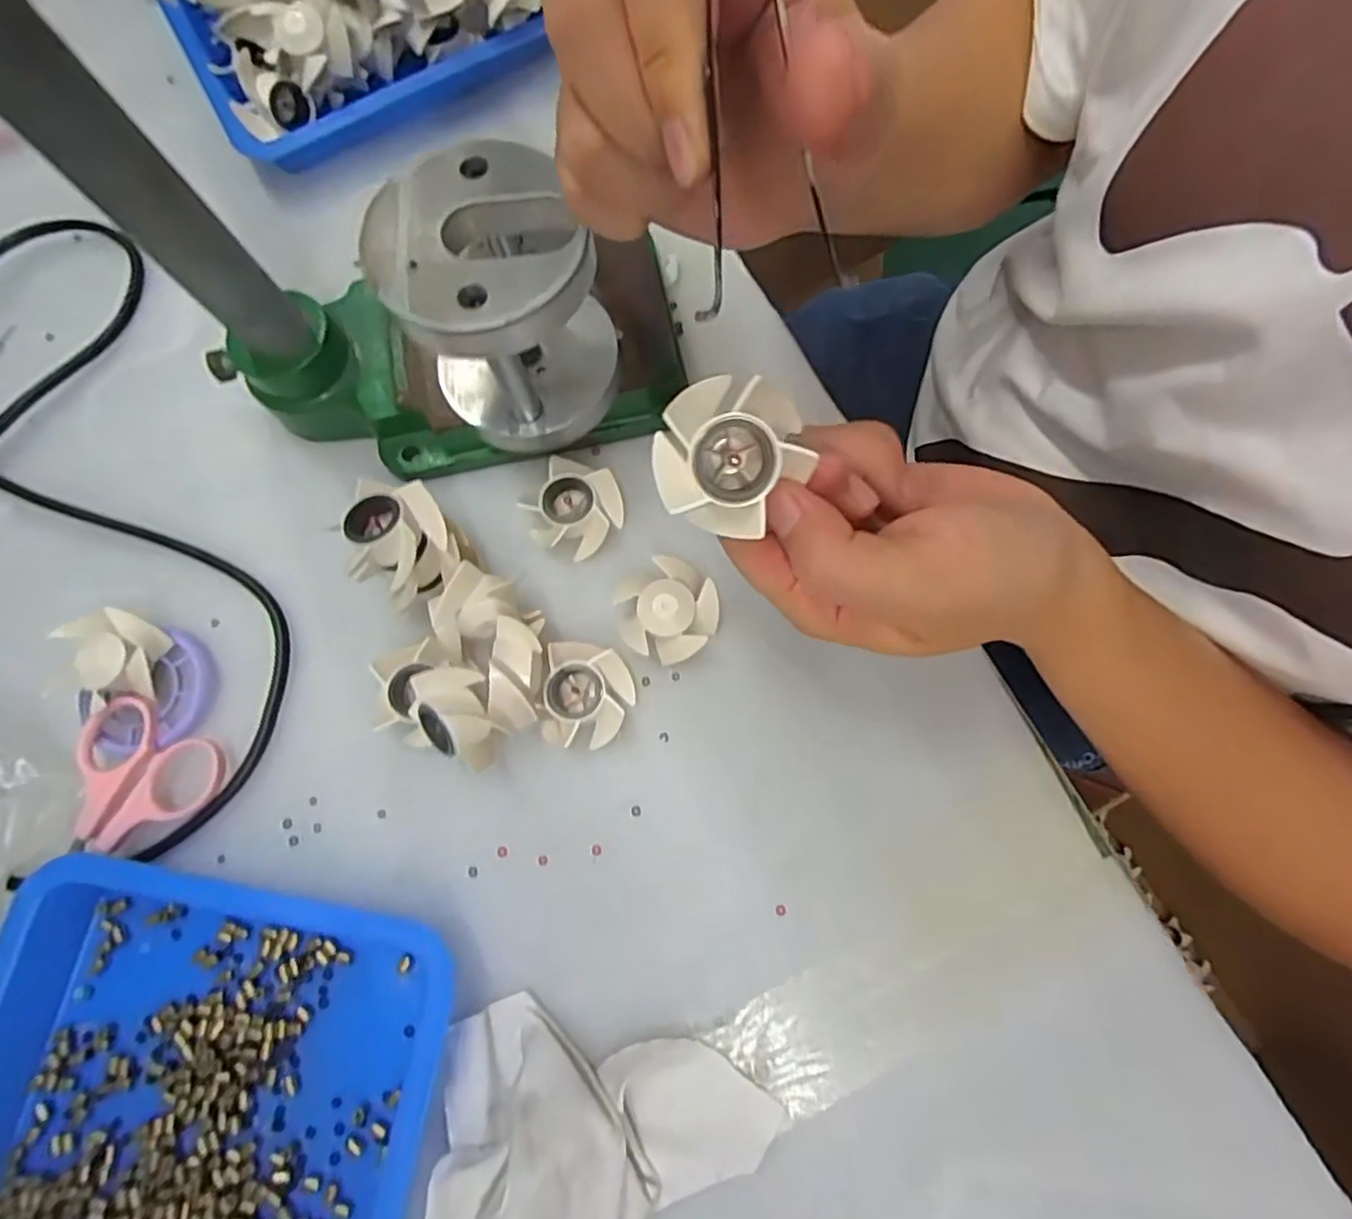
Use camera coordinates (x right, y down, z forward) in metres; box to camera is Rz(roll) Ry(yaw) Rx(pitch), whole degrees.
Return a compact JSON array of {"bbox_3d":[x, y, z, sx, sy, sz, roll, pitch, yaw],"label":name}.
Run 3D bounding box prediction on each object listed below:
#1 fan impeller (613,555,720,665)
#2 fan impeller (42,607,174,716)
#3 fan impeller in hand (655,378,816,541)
[{"bbox_3d":[-0.005,0.000,0.290,0.045,0.021,0.041,0,74,1],"label":"fan impeller"},{"bbox_3d":[-0.241,0.023,0.289,0.035,0.022,0.040,-8,74,-1],"label":"fan impeller"},{"bbox_3d":[0.014,-0.046,0.193,0.040,0.020,0.040,-1,111,-2],"label":"fan impeller in hand"}]

